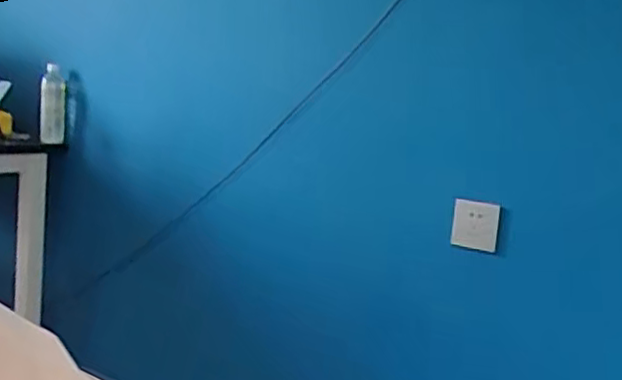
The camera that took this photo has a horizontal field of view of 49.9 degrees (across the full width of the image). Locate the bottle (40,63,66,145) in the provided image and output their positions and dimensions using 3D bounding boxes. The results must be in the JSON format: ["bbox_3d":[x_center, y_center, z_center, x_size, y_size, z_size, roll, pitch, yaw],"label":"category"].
[{"bbox_3d":[-0.688,-0.226,1.785,0.063,0.208,0.069,3,9,-20],"label":"bottle"}]

